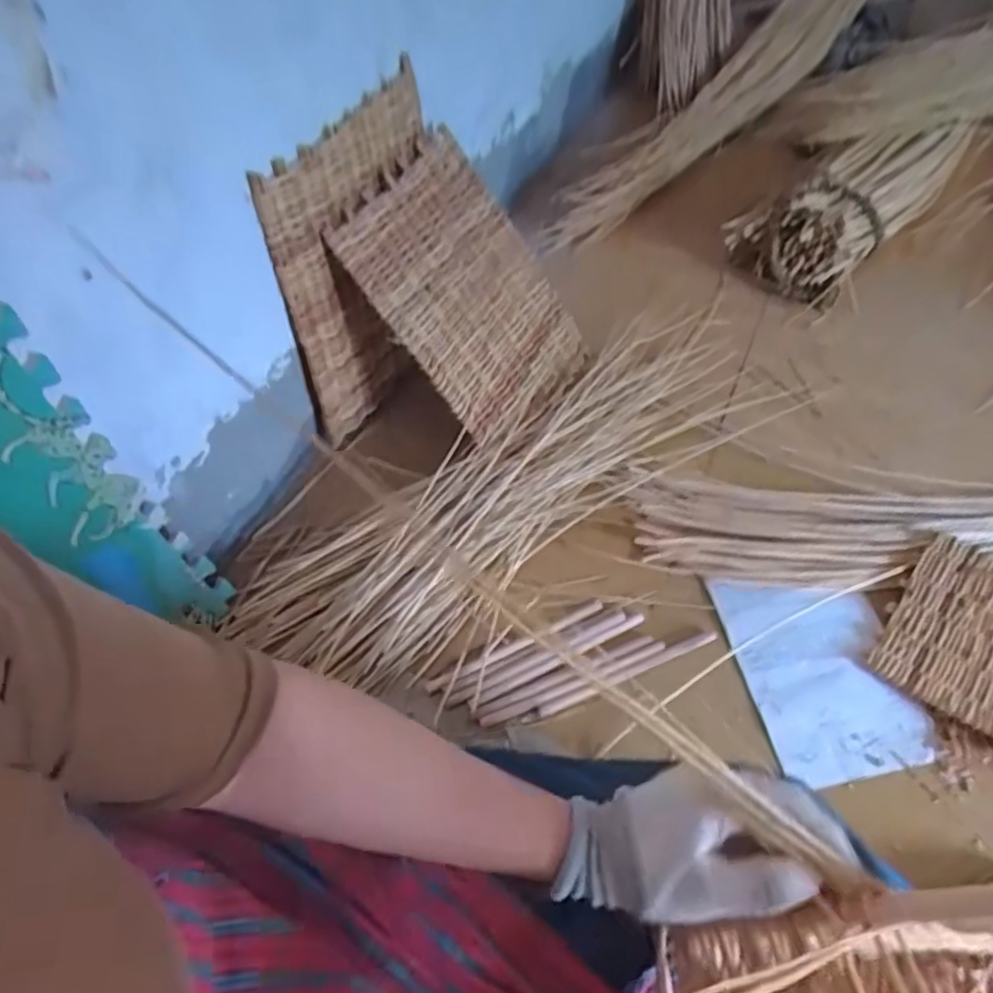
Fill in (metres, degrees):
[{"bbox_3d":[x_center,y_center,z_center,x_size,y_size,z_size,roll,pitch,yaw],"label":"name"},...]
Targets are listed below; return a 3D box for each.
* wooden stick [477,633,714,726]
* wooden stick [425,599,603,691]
[{"bbox_3d":[0.183,0.240,0.905,0.271,0.016,0.015,-19,58,-13],"label":"wooden stick"},{"bbox_3d":[0.031,0.204,0.921,0.273,0.011,0.021,-22,59,-15],"label":"wooden stick"}]

